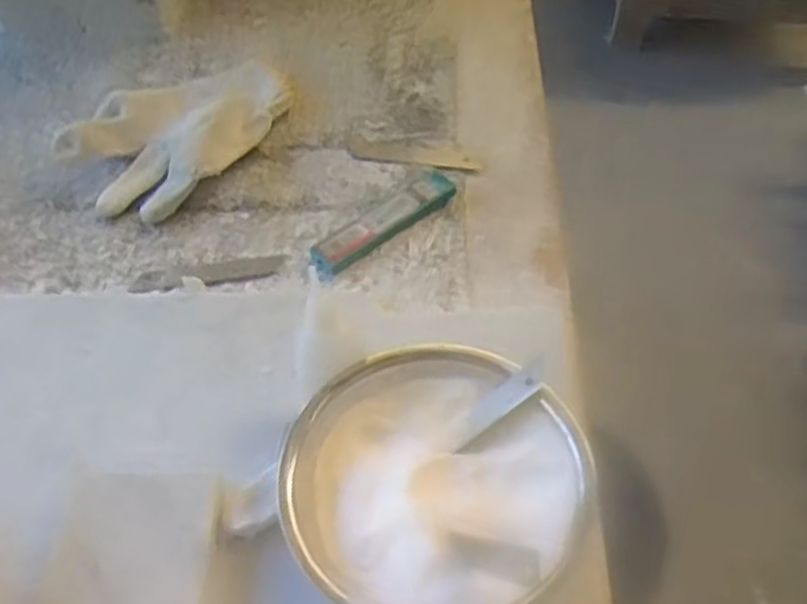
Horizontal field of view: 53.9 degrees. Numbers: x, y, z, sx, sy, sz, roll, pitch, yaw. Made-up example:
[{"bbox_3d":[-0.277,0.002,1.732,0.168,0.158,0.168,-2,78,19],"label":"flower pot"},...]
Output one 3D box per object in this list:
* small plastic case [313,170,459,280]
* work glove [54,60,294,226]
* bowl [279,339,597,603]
[{"bbox_3d":[-0.015,-0.056,0.549,0.119,0.010,0.032,-34,61,-23],"label":"small plastic case"},{"bbox_3d":[-0.170,-0.137,0.596,0.131,0.038,0.175,20,56,14],"label":"work glove"},{"bbox_3d":[0.016,0.094,0.403,0.145,0.047,0.139,0,53,0],"label":"bowl"}]

